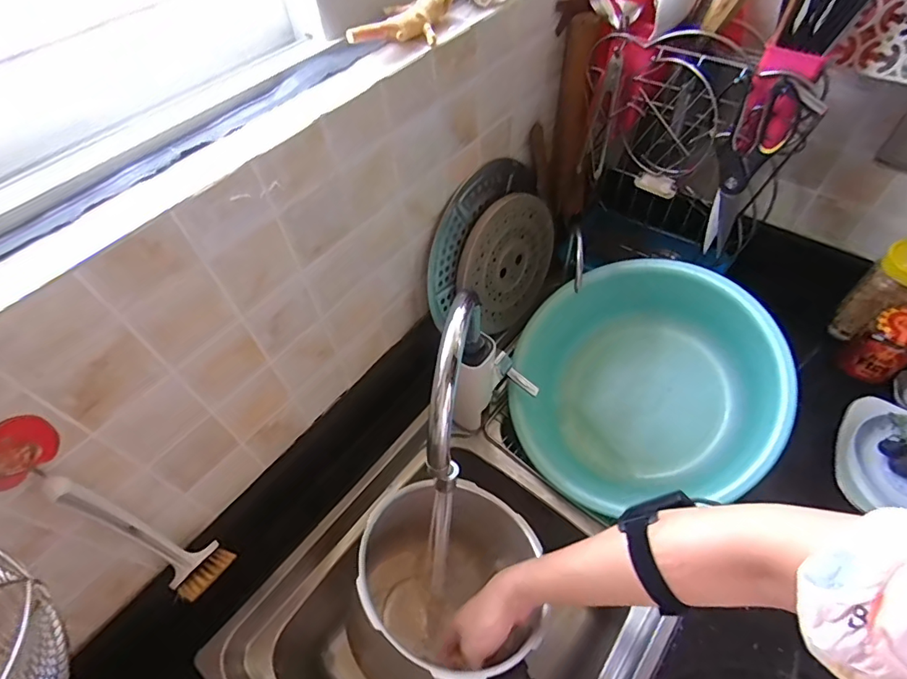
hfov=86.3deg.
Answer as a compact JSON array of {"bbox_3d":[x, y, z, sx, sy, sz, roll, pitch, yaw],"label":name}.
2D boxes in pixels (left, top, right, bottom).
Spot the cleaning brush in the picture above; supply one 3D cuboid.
[{"bbox_3d":[-0.280,0.188,0.439,0.048,0.219,0.053,10,55,11],"label":"cleaning brush"}]

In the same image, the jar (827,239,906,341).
[{"bbox_3d":[0.633,-0.059,0.711,0.067,0.170,0.078,-35,59,-20],"label":"jar"}]

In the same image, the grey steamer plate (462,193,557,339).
[{"bbox_3d":[0.094,-0.122,0.777,0.018,0.215,0.194,32,68,37],"label":"grey steamer plate"}]

